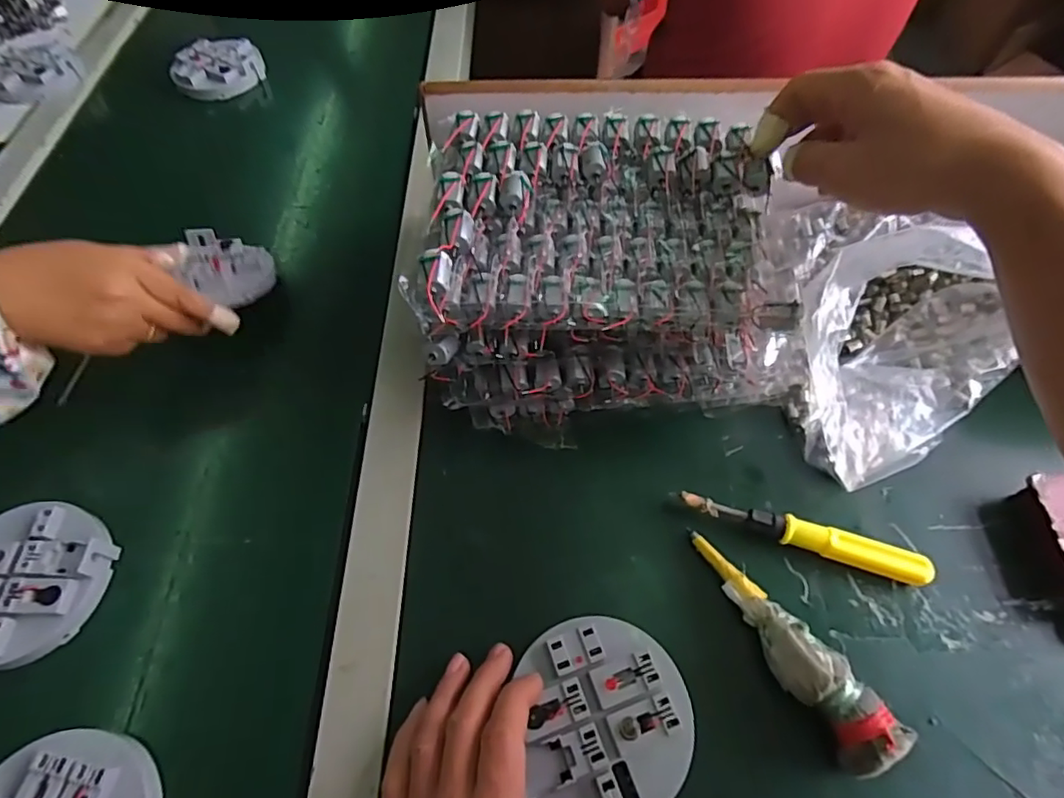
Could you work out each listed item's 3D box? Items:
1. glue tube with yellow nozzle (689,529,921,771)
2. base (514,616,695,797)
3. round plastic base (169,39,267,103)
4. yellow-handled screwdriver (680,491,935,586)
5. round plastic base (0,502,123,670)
[{"bbox_3d":[0.149,0.141,0.339,0.037,0.035,0.152,-28,63,-16],"label":"glue tube with yellow nozzle"},{"bbox_3d":[0.043,0.175,0.317,0.090,0.011,0.096,-8,60,-3],"label":"base"},{"bbox_3d":[-0.382,-0.403,0.690,0.101,0.024,0.095,1,61,-2],"label":"round plastic base"},{"bbox_3d":[0.179,0.092,0.377,0.157,0.020,0.019,17,62,6],"label":"yellow-handled screwdriver"},{"bbox_3d":[-0.335,0.120,0.373,0.096,0.028,0.101,1,61,-2],"label":"round plastic base"}]

